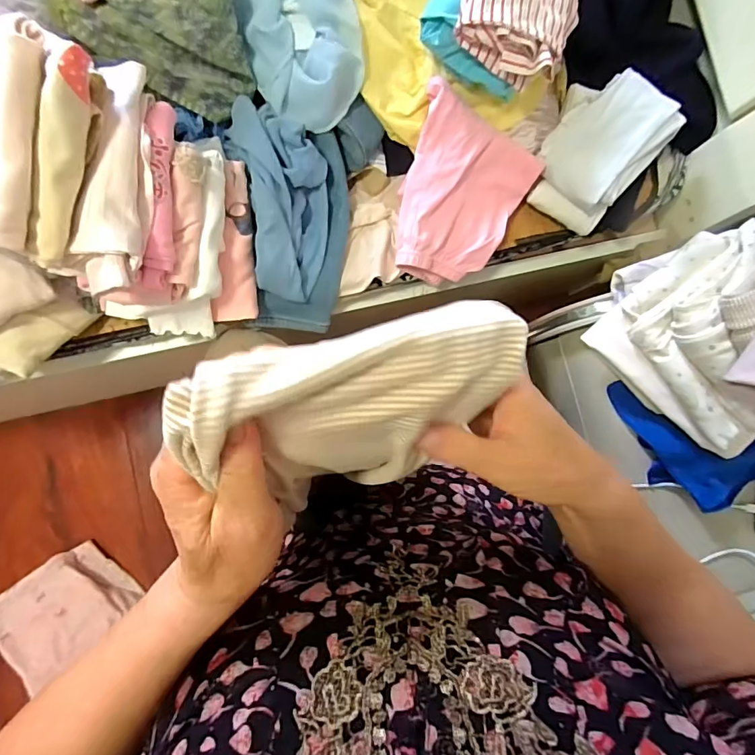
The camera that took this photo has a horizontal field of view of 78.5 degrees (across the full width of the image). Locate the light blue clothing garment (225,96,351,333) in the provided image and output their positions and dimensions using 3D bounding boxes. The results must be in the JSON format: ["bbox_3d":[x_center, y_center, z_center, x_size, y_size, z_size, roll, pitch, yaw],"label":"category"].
[{"bbox_3d":[-0.110,-0.212,0.624,0.149,0.064,0.297,-5,105,-6],"label":"light blue clothing garment"}]

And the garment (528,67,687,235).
[{"bbox_3d":[0.305,-0.322,0.650,0.149,0.075,0.191,39,83,-1],"label":"garment"}]

